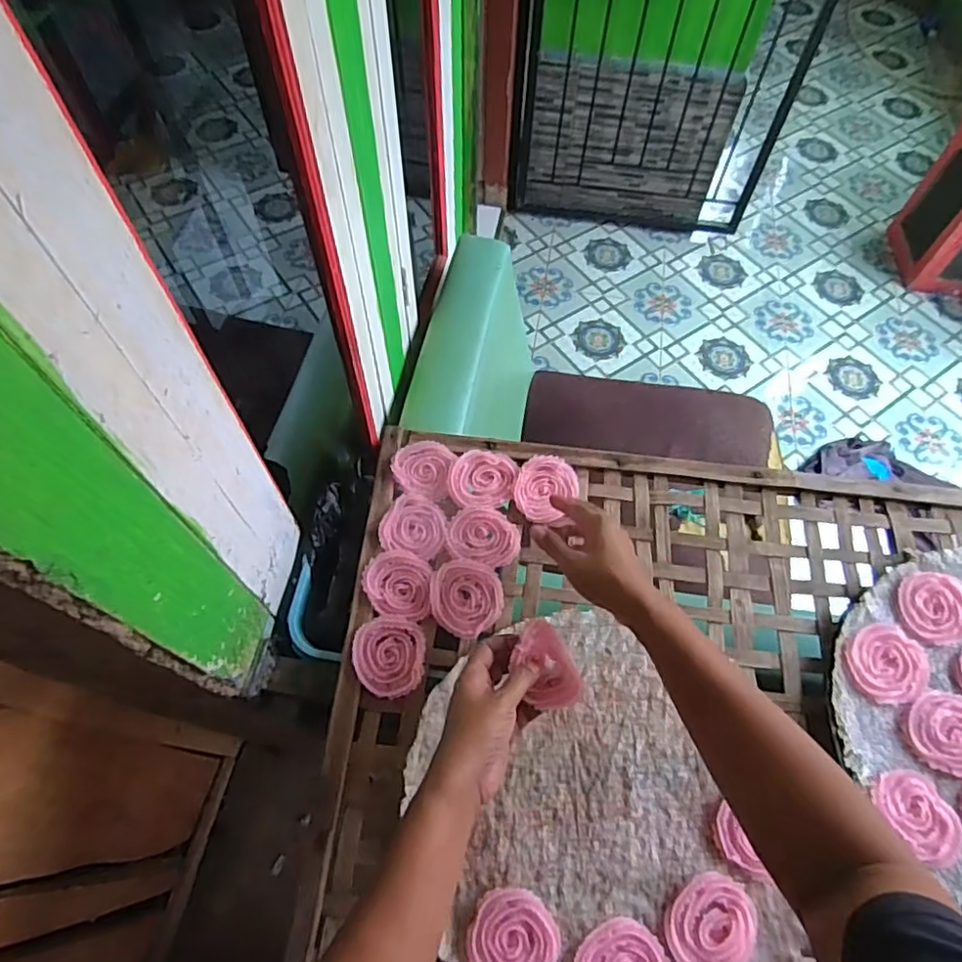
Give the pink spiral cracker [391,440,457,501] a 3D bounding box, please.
[{"bbox_3d":[-0.068,-0.014,0.709,0.067,0.007,0.068,10,63,4],"label":"pink spiral cracker"}]

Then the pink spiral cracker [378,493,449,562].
[{"bbox_3d":[-0.074,0.050,0.692,0.072,0.006,0.069,13,63,5],"label":"pink spiral cracker"}]

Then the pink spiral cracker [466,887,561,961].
[{"bbox_3d":[0.028,0.394,0.528,0.076,0.006,0.072,-5,63,-4],"label":"pink spiral cracker"}]

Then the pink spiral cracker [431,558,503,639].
[{"bbox_3d":[-0.014,0.124,0.655,0.074,0.012,0.080,-5,63,-4],"label":"pink spiral cracker"}]

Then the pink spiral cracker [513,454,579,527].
[{"bbox_3d":[0.076,0.010,0.715,0.071,0.010,0.084,6,63,2],"label":"pink spiral cracker"}]

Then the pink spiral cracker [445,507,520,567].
[{"bbox_3d":[0.003,0.060,0.684,0.078,0.005,0.062,11,63,4],"label":"pink spiral cracker"}]

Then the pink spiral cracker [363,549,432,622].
[{"bbox_3d":[-0.088,0.110,0.655,0.070,0.010,0.071,4,63,1],"label":"pink spiral cracker"}]

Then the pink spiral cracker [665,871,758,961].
[{"bbox_3d":[0.200,0.386,0.532,0.081,0.004,0.071,-29,67,-15],"label":"pink spiral cracker"}]

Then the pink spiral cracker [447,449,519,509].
[{"bbox_3d":[0.002,-0.003,0.710,0.079,0.011,0.069,-2,63,-2],"label":"pink spiral cracker"}]

